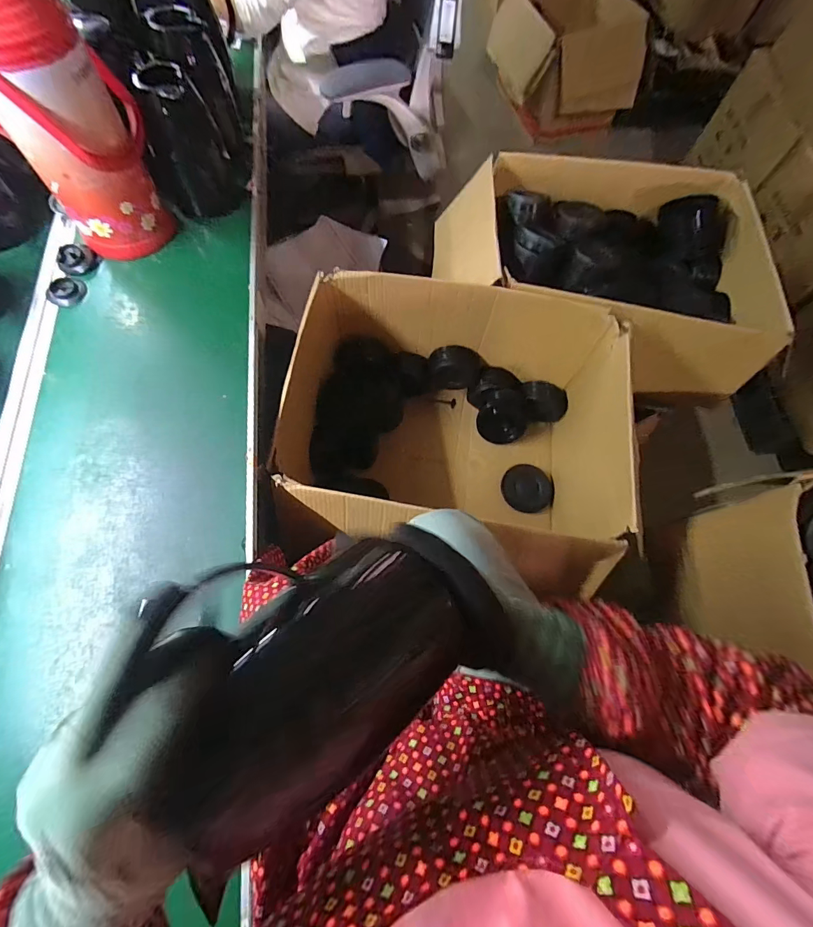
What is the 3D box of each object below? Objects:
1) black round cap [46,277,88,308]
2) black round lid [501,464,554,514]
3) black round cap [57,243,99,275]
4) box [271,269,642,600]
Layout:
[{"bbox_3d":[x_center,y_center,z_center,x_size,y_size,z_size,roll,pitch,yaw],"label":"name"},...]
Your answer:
[{"bbox_3d":[-0.587,-0.296,0.698,0.059,0.011,0.059,1,69,-2],"label":"black round cap"},{"bbox_3d":[0.305,0.062,1.010,0.123,0.024,0.119,0,90,5],"label":"black round lid"},{"bbox_3d":[-0.587,-0.364,0.718,0.059,0.019,0.059,1,69,-2],"label":"black round cap"},{"bbox_3d":[0.099,-0.050,0.891,0.667,0.354,0.580,8,69,1],"label":"box"}]

